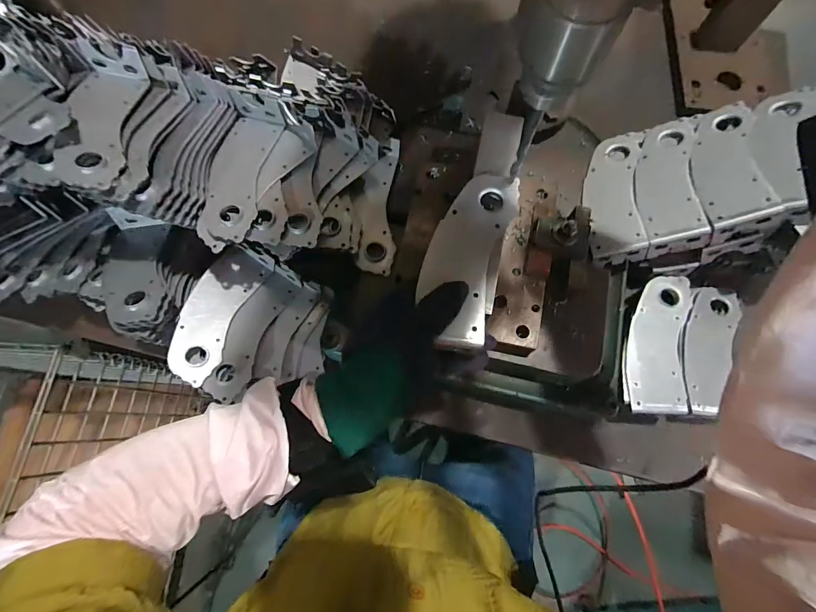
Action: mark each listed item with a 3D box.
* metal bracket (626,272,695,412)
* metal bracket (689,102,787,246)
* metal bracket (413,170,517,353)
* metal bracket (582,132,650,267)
[{"bbox_3d":[0.308,0.042,0.452,0.063,0.014,0.176,16,76,6],"label":"metal bracket"},{"bbox_3d":[0.390,-0.163,0.455,0.072,0.040,0.185,1,64,30],"label":"metal bracket"},{"bbox_3d":[0.054,-0.049,0.338,0.070,0.009,0.167,13,73,5],"label":"metal bracket"},{"bbox_3d":[0.264,-0.144,0.475,0.067,0.030,0.181,6,75,3],"label":"metal bracket"}]

